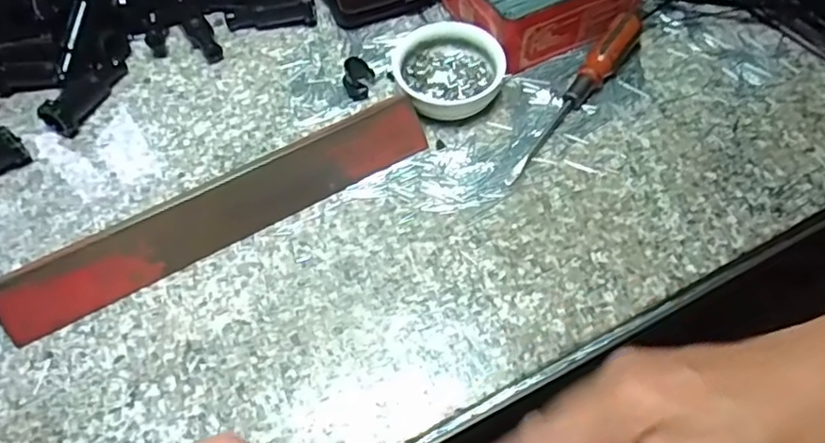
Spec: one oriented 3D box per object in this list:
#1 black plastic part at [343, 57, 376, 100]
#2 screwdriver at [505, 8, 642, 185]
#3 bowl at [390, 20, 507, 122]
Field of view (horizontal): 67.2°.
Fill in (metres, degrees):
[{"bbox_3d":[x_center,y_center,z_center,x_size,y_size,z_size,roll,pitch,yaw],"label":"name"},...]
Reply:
[{"bbox_3d":[-0.036,-0.095,0.414,0.016,0.025,0.021,12,60,10],"label":"black plastic part"},{"bbox_3d":[0.104,-0.081,0.399,0.018,0.021,0.145,33,66,20],"label":"screwdriver"},{"bbox_3d":[0.023,-0.099,0.410,0.068,0.024,0.069,-1,59,2],"label":"bowl"}]

